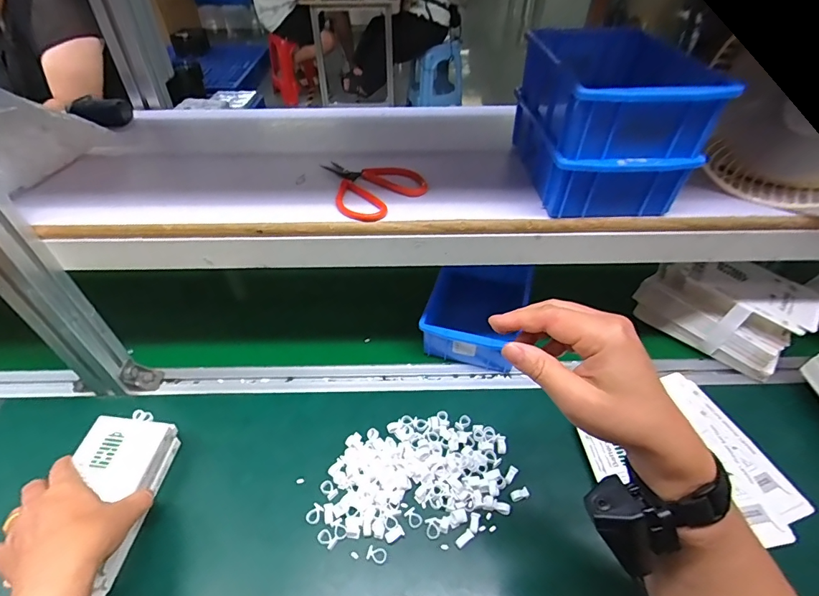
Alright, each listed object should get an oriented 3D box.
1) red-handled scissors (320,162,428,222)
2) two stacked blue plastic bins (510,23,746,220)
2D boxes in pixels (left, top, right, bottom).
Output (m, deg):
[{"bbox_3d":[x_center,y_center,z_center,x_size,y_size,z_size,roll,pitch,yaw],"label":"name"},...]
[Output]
[{"bbox_3d":[-0.050,-0.125,0.463,0.094,0.012,0.118,-34,53,-31],"label":"red-handled scissors"},{"bbox_3d":[0.199,-0.171,0.436,0.130,0.121,0.197,-1,43,-1],"label":"two stacked blue plastic bins"}]

